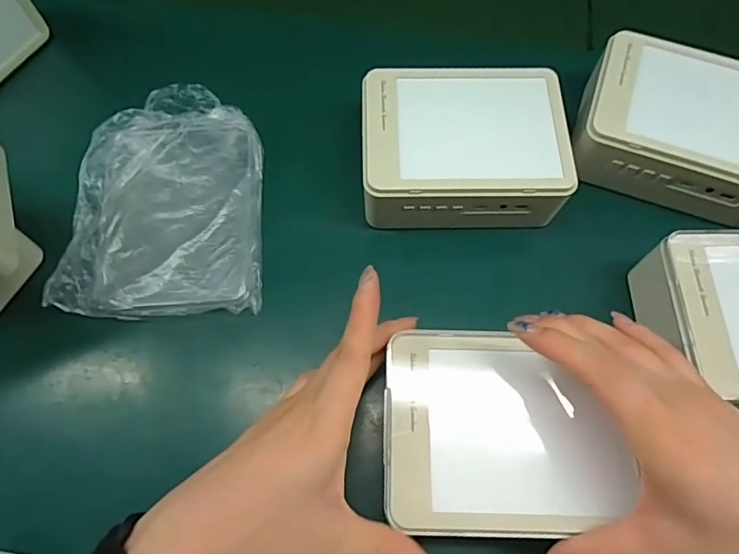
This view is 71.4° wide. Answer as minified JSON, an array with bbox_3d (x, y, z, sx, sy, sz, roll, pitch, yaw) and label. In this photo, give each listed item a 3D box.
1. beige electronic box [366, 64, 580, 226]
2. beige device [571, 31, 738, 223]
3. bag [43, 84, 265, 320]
[{"bbox_3d":[0.065,-0.090,0.372,0.138,0.063,0.110,-3,66,-2],"label":"beige electronic box"},{"bbox_3d":[0.224,-0.105,0.378,0.142,0.067,0.107,17,67,7],"label":"beige device"},{"bbox_3d":[-0.145,-0.059,0.369,0.132,0.020,0.179,-3,66,-2],"label":"bag"}]

